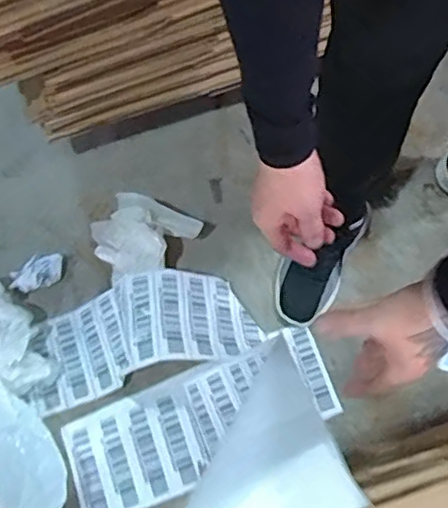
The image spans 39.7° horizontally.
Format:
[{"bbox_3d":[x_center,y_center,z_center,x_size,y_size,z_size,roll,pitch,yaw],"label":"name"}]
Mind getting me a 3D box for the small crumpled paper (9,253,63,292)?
[{"bbox_3d":[-0.321,0.036,1.076,0.097,0.041,0.053,-25,71,-7],"label":"small crumpled paper"}]

